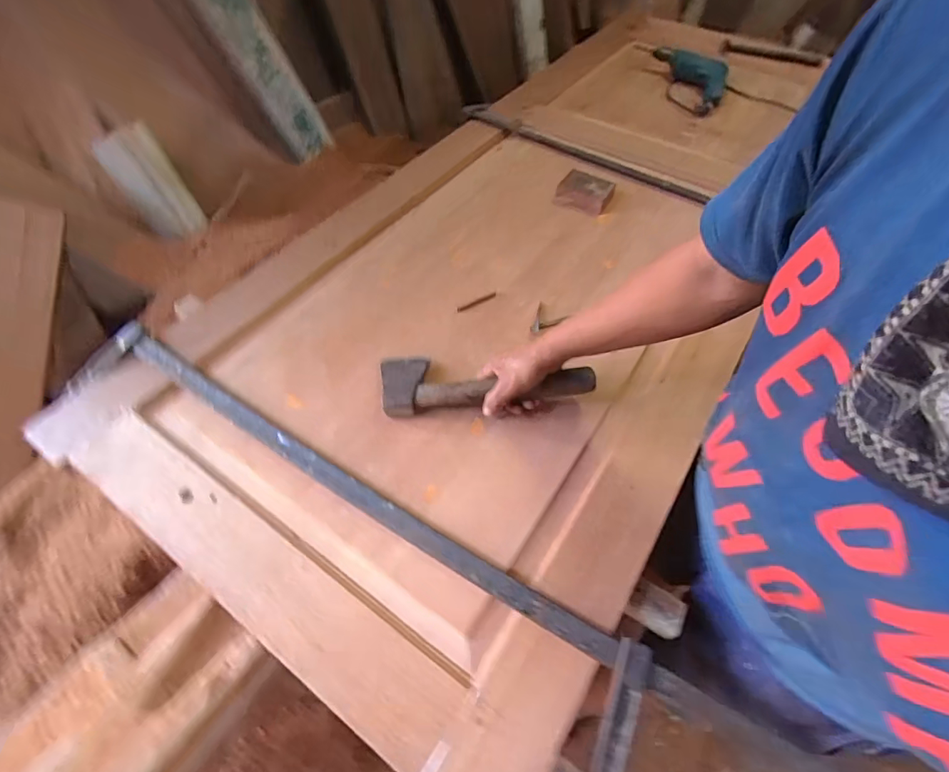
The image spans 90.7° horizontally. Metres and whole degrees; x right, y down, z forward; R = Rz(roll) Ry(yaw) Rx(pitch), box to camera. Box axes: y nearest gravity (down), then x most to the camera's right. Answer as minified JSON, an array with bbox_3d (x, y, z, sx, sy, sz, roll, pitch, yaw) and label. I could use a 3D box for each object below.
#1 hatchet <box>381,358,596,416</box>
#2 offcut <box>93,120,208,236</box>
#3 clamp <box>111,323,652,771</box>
[{"bbox_3d":[0.017,-0.005,0.703,0.314,0.034,0.109,-1,57,3],"label":"hatchet"},{"bbox_3d":[-0.715,-0.437,1.032,0.144,0.221,0.047,-20,35,10],"label":"offcut"},{"bbox_3d":[-0.175,0.160,0.609,0.941,0.027,0.147,31,60,18],"label":"clamp"}]

